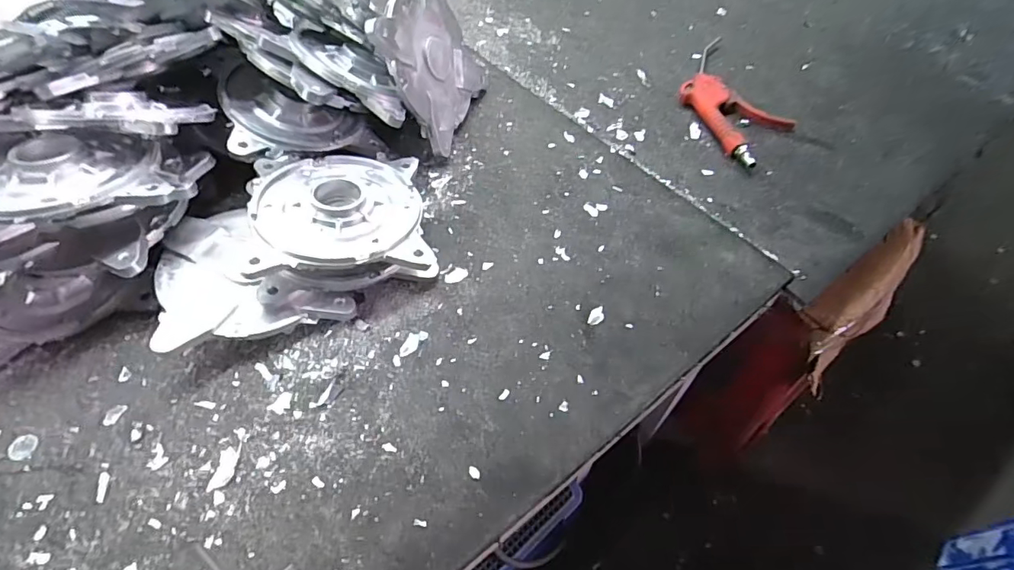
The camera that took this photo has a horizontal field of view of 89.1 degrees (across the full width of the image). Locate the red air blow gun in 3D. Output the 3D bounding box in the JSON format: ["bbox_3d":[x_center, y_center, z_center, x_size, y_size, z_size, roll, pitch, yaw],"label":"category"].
[{"bbox_3d":[0.259,-0.218,0.603,0.092,0.020,0.211,-17,57,-9],"label":"red air blow gun"}]

